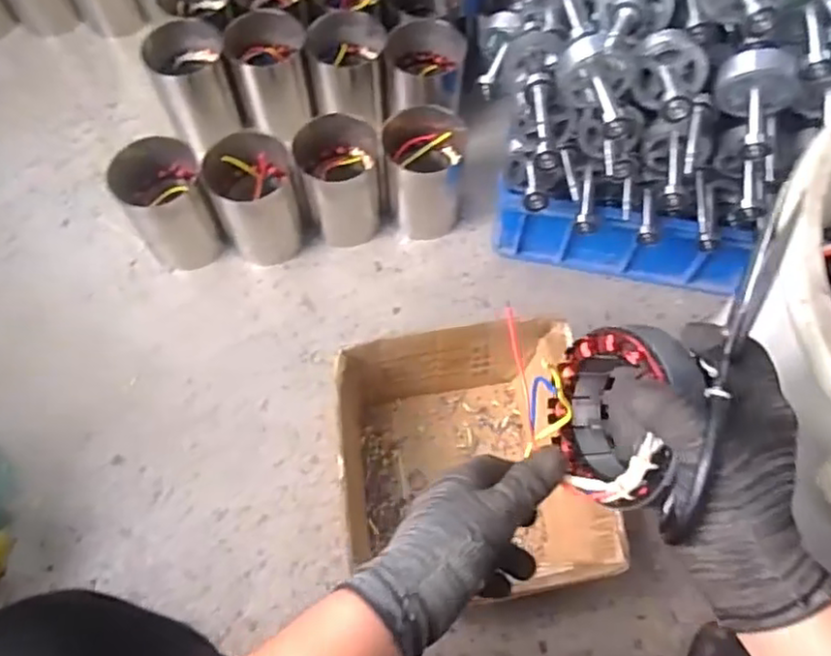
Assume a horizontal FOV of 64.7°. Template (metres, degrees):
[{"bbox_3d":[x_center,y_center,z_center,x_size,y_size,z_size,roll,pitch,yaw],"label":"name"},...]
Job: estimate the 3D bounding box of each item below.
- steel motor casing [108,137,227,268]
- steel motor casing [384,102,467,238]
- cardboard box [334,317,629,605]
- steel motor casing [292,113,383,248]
[{"bbox_3d":[-0.355,-0.179,0.953,0.118,0.152,0.126,0,65,0],"label":"steel motor casing"},{"bbox_3d":[0.013,-0.226,0.976,0.116,0.171,0.113,4,65,2],"label":"steel motor casing"},{"bbox_3d":[0.059,0.160,0.791,0.268,0.142,0.298,-6,65,-3],"label":"cardboard box"},{"bbox_3d":[-0.108,-0.214,0.966,0.118,0.152,0.117,0,65,0],"label":"steel motor casing"}]

